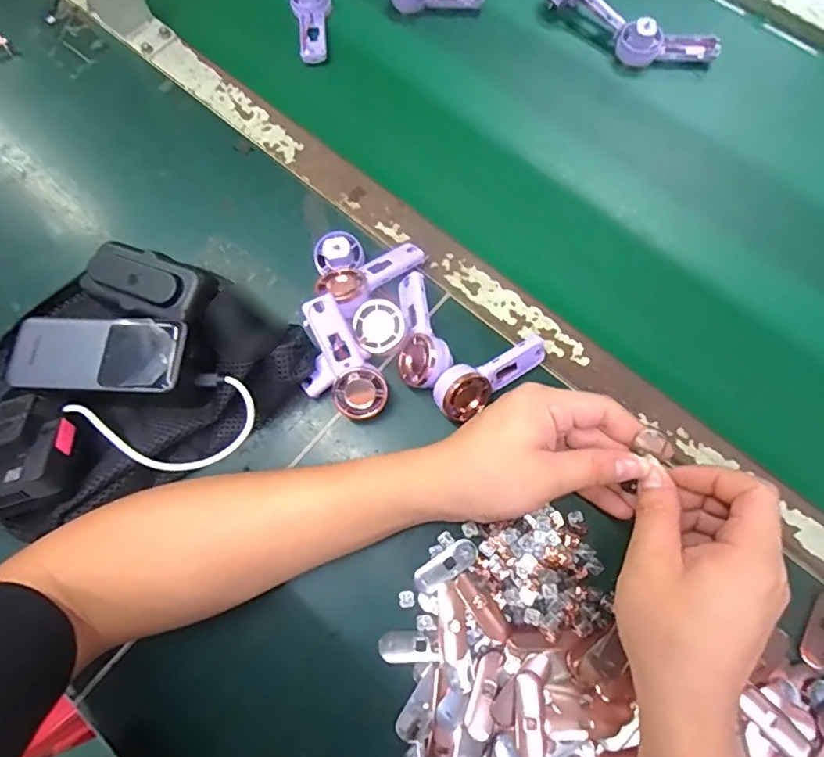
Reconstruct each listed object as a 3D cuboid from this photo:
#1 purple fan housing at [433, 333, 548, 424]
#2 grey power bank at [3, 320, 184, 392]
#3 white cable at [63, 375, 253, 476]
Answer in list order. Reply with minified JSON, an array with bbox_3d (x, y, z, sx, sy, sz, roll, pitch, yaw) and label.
[{"bbox_3d":[0.058,-0.005,0.383,0.093,0.041,0.034,-38,76,-8],"label":"purple fan housing"},{"bbox_3d":[-0.222,-0.016,0.360,0.121,0.018,0.052,0,74,6],"label":"grey power bank"},{"bbox_3d":[-0.178,0.040,0.370,0.128,0.023,0.061,-11,74,-1],"label":"white cable"}]

